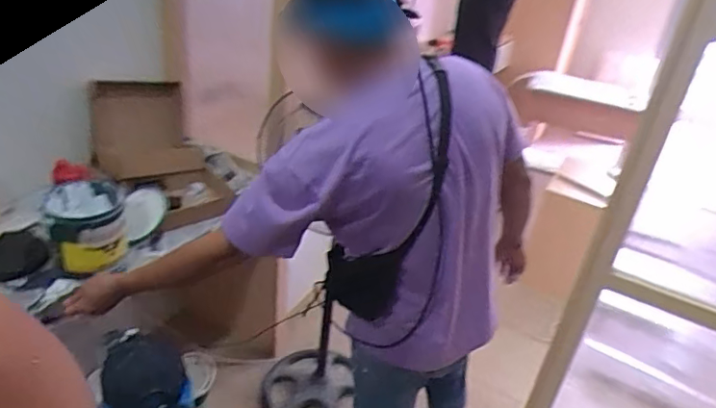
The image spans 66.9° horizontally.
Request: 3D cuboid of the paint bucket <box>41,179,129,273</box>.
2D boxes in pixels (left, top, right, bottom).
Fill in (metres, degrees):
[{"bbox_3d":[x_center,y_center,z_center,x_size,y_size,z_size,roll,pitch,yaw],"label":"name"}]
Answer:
[{"bbox_3d":[-0.657,0.046,1.314,0.162,0.138,0.206,-12,35,-30],"label":"paint bucket"}]

